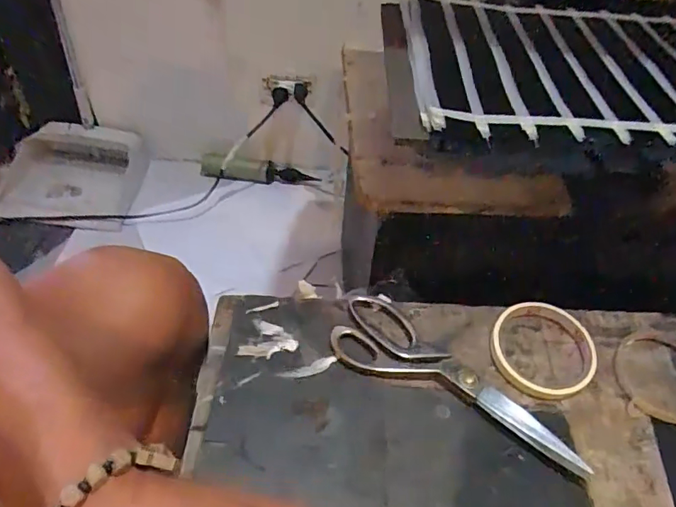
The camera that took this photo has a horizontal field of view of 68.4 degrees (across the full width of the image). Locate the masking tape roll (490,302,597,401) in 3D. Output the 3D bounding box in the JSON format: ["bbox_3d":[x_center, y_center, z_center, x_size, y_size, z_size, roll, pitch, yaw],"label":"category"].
[{"bbox_3d":[0.181,0.083,0.438,0.090,0.013,0.086,3,47,-1],"label":"masking tape roll"}]

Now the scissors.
[{"bbox_3d":[0.101,0.102,0.424,0.217,0.012,0.073,21,49,15],"label":"scissors"}]

